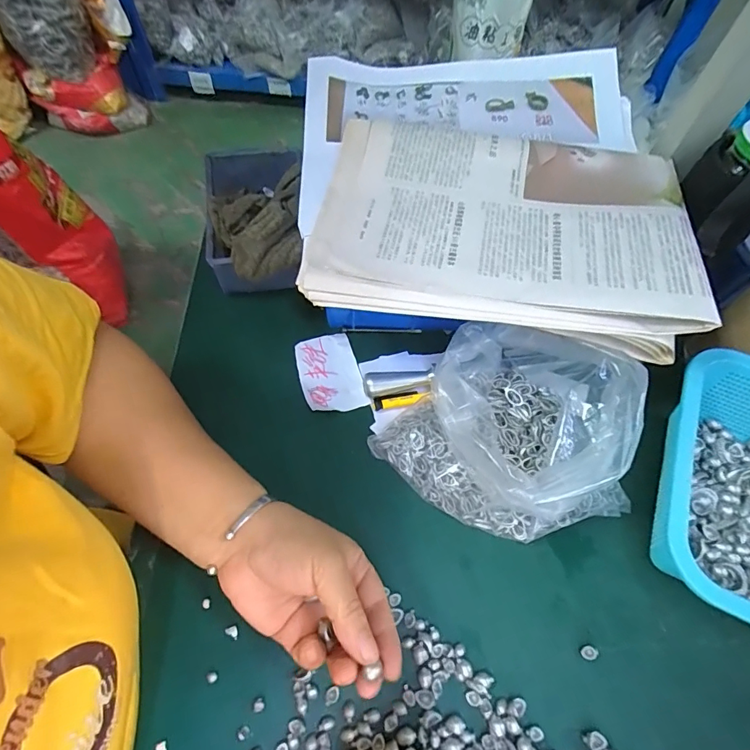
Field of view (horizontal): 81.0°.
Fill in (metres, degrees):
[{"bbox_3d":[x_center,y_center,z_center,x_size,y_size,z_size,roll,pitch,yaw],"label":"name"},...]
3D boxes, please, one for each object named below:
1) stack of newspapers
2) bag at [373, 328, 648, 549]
[{"bbox_3d":[0.096,-0.126,0.338,0.277,0.022,0.197,10,66,6],"label":"stack of newspapers"},{"bbox_3d":[0.099,0.043,0.331,0.191,0.093,0.140,-4,61,-6],"label":"bag"}]

